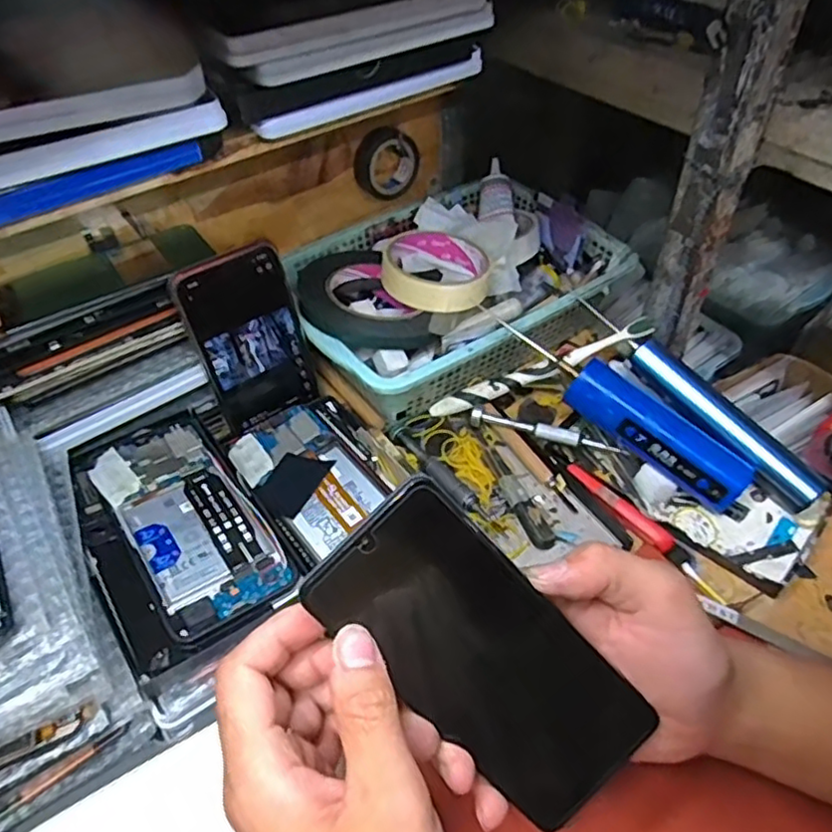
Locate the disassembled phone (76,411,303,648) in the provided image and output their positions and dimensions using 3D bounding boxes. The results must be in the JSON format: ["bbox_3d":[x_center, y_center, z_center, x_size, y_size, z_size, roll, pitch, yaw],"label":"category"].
[{"bbox_3d":[-0.144,0.061,0.405,0.079,0.007,0.165,-26,54,-29],"label":"disassembled phone"}]

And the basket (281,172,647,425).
[{"bbox_3d":[0.033,-0.112,0.557,0.276,0.070,0.197,-26,51,-20],"label":"basket"}]

